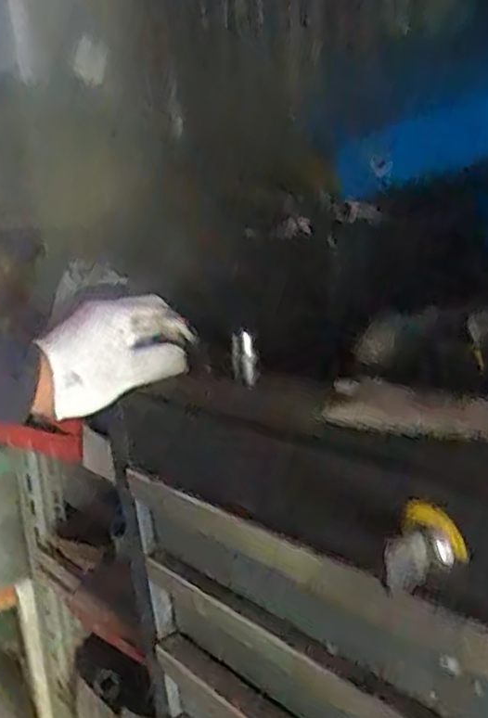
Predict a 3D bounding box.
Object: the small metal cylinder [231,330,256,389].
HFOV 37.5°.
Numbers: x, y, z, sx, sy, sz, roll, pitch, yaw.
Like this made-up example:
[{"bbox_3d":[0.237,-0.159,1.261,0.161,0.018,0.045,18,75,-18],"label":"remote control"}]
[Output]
[{"bbox_3d":[0.000,-0.001,0.529,0.017,0.040,0.017,-7,14,-1],"label":"small metal cylinder"}]

